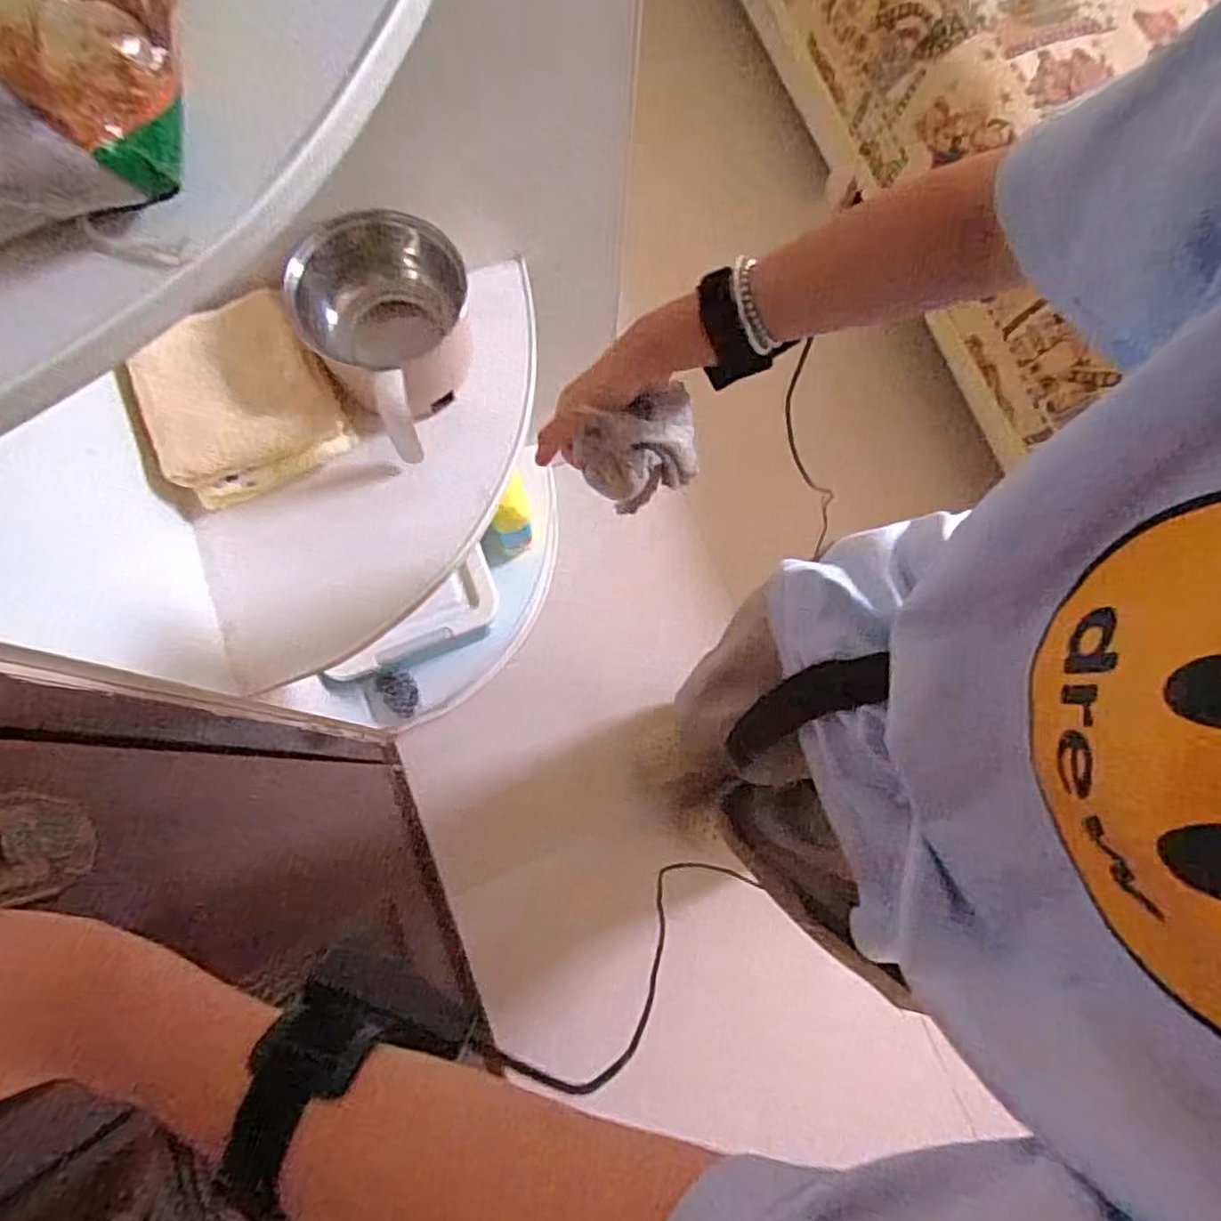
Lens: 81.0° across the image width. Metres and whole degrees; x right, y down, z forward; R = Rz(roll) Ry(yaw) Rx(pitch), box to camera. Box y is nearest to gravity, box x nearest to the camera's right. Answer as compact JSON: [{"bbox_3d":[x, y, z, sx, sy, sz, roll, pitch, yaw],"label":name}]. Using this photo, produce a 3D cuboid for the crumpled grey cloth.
[{"bbox_3d":[0.027,-0.122,0.546,0.090,0.099,0.049,-33,78,-9],"label":"crumpled grey cloth"}]

